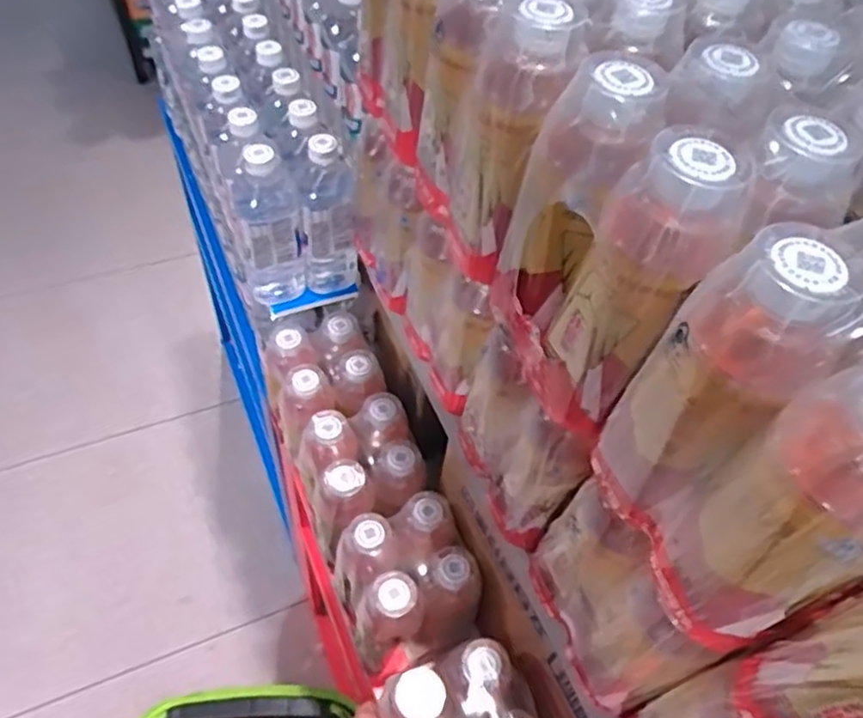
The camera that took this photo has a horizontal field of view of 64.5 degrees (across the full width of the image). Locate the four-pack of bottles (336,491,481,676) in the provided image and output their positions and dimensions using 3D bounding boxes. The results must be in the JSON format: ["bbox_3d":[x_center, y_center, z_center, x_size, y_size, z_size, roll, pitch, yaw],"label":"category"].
[{"bbox_3d":[-0.027,0.239,0.731,0.124,0.153,0.118,-20,58,-20],"label":"four-pack of bottles"}]

